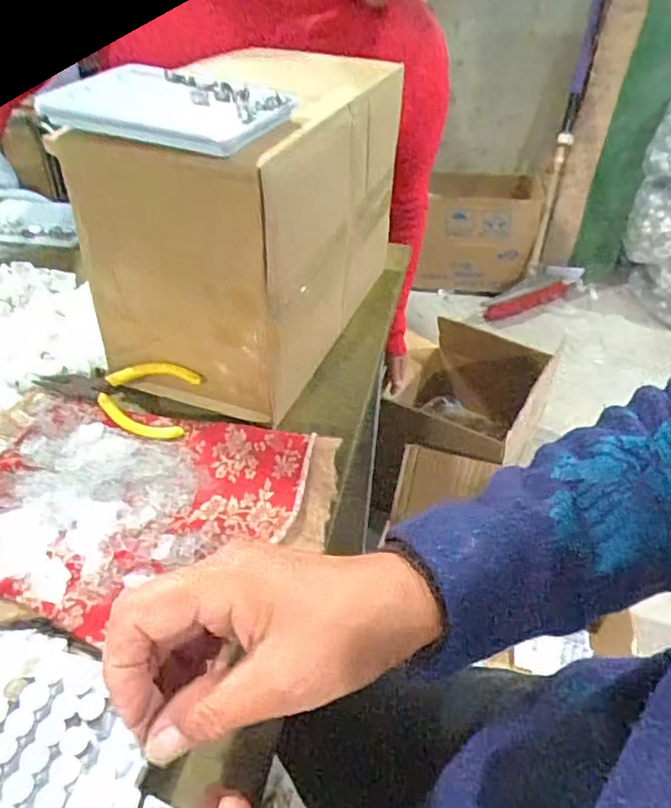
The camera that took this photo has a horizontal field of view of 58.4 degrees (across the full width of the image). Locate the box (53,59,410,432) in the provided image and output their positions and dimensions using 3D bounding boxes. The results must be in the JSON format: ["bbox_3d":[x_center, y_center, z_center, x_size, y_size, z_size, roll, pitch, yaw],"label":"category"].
[{"bbox_3d":[-0.064,-0.126,0.460,0.140,0.186,0.207,20,44,19],"label":"box"}]

